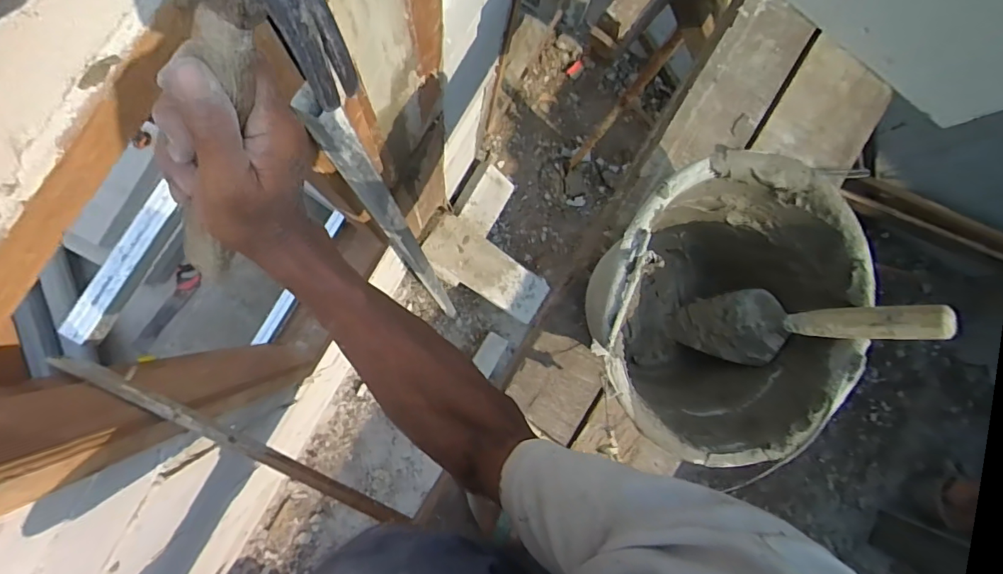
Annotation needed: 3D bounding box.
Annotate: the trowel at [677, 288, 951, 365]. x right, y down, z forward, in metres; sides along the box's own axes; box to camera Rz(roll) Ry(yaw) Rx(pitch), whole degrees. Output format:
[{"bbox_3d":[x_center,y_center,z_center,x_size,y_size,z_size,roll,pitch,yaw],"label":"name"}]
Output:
[{"bbox_3d":[0.301,0.040,0.521,0.068,0.272,0.087,13,79,-41],"label":"trowel"}]

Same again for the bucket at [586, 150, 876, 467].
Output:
[{"bbox_3d":[0.220,0.023,0.550,0.288,0.204,0.261,-41,92,-7],"label":"bucket"}]

